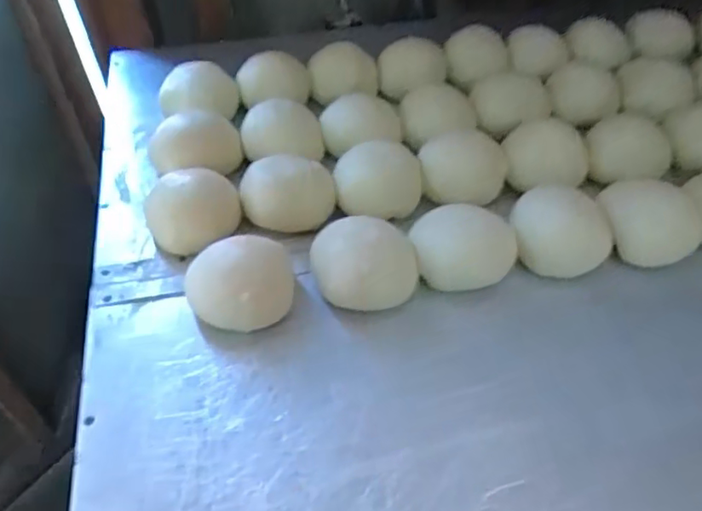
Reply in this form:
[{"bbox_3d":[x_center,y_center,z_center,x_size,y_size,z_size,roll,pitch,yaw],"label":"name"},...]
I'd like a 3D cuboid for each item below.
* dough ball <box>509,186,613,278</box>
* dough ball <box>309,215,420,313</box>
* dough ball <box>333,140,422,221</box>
[{"bbox_3d":[0.197,-0.024,0.554,0.091,0.048,0.069,10,49,11],"label":"dough ball"},{"bbox_3d":[0.012,0.005,0.539,0.091,0.045,0.074,-3,48,-1],"label":"dough ball"},{"bbox_3d":[0.026,-0.080,0.604,0.088,0.051,0.070,1,48,3],"label":"dough ball"}]

